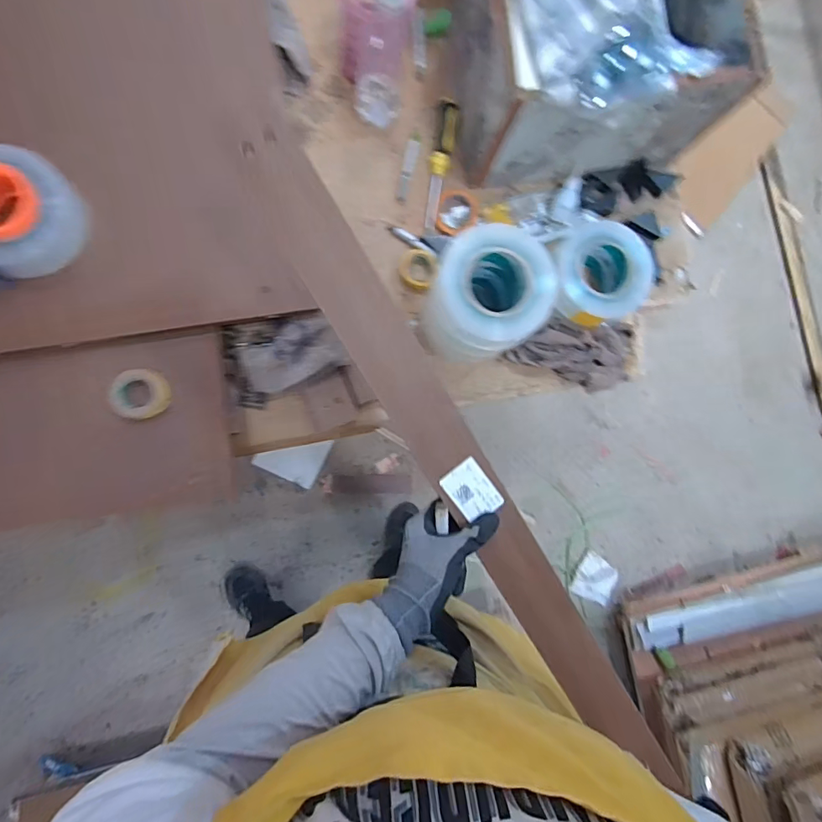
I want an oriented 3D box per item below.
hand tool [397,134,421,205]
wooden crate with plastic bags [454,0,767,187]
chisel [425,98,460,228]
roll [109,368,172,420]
[{"bbox_3d":[-0.005,-0.377,0.745,0.019,0.009,0.117,14,85,-6],"label":"hand tool"},{"bbox_3d":[0.252,-0.501,0.636,0.339,0.249,0.263,-10,88,-8],"label":"wooden crate with plastic bags"},{"bbox_3d":[0.045,-0.377,0.741,0.032,0.031,0.187,8,85,-6],"label":"chisel"},{"bbox_3d":[-0.334,-0.021,0.593,0.065,0.016,0.060,0,86,-7],"label":"roll"}]

